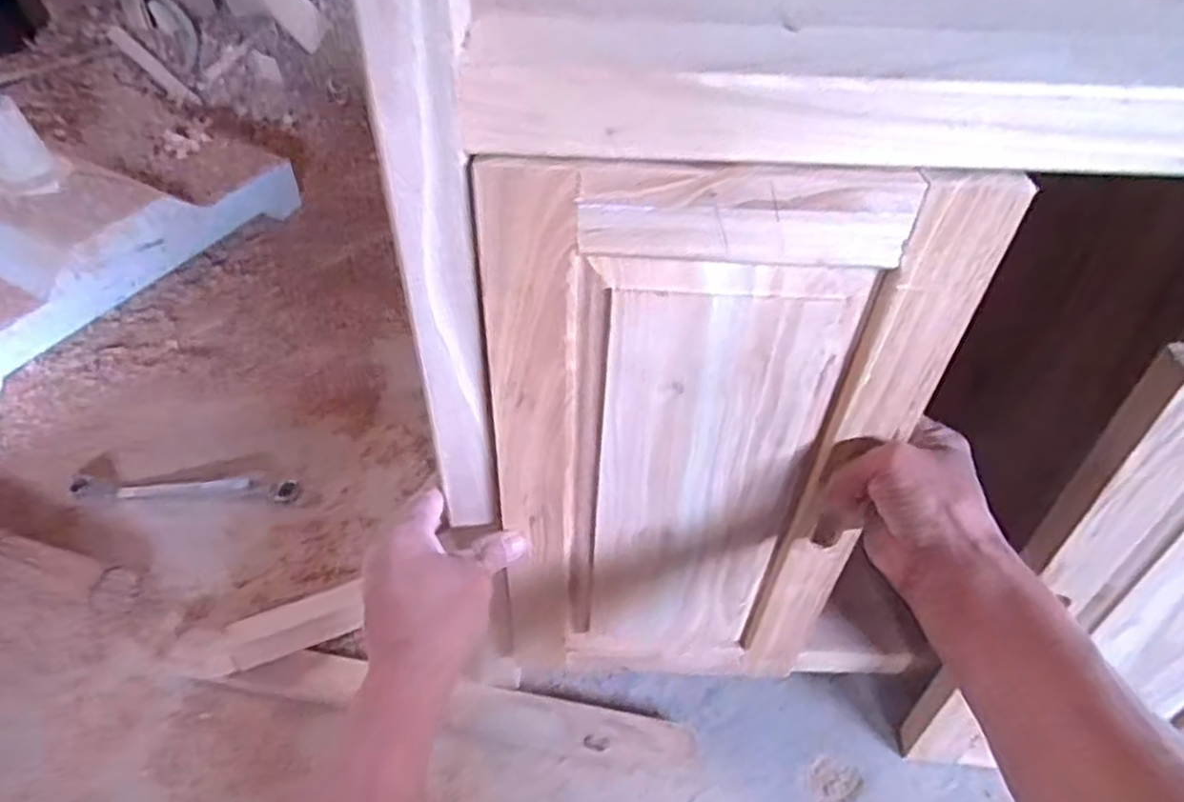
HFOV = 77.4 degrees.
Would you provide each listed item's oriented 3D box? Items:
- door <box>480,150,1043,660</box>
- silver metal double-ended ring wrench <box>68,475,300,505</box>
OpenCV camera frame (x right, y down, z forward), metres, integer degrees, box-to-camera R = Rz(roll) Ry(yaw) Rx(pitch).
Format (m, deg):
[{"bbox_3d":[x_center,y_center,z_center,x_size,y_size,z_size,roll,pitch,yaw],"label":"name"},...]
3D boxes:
[{"bbox_3d":[0.062,0.062,0.476,0.237,0.453,0.014,2,46,0],"label":"door"},{"bbox_3d":[-0.480,0.103,0.874,0.260,0.011,0.034,2,47,-1],"label":"silver metal double-ended ring wrench"}]

